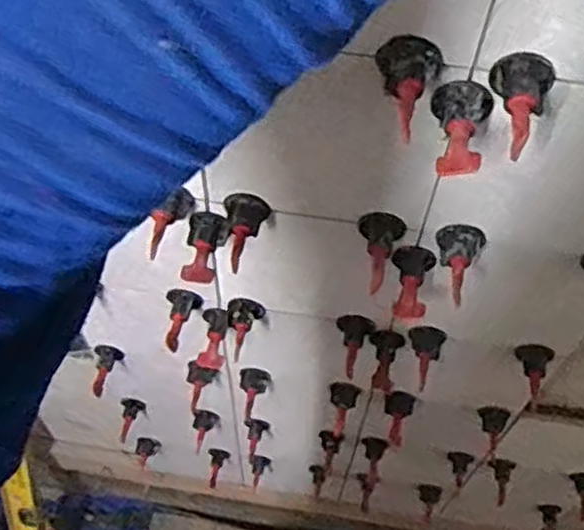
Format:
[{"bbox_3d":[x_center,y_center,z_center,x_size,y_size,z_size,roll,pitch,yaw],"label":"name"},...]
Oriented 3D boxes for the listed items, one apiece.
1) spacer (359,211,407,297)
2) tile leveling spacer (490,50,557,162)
[{"bbox_3d":[0.055,-0.010,0.497,0.030,0.027,0.047,17,61,8],"label":"spacer"},{"bbox_3d":[0.110,-0.081,0.368,0.030,0.024,0.047,21,61,10],"label":"tile leveling spacer"}]

